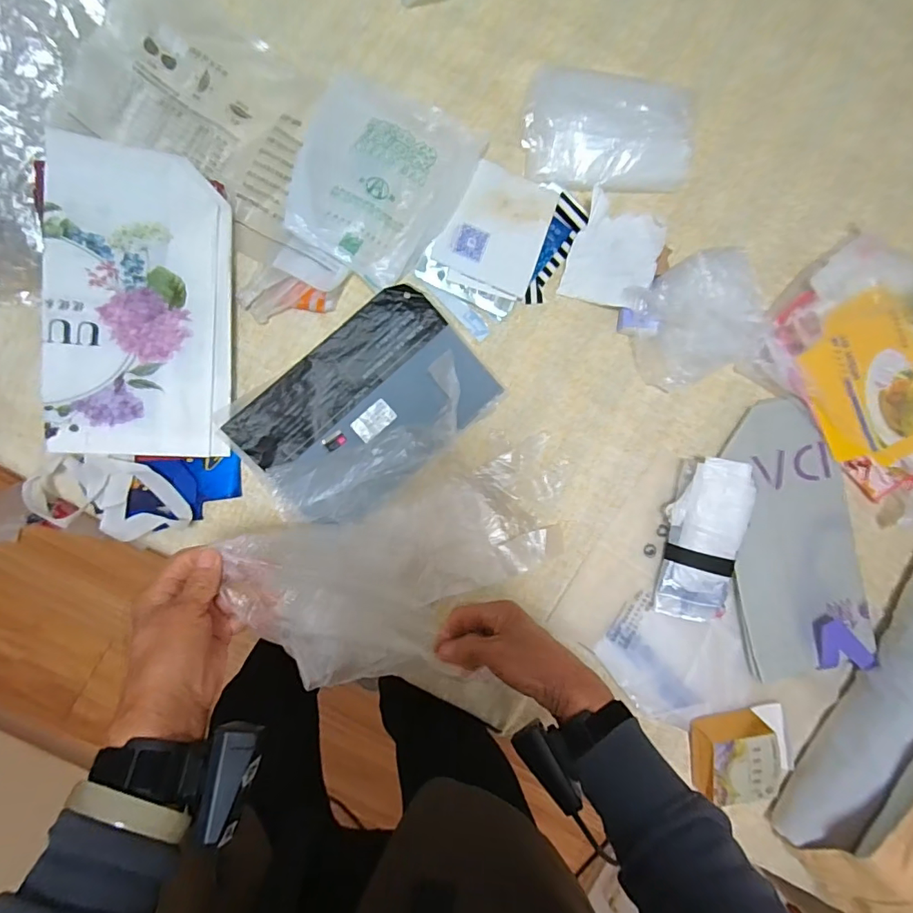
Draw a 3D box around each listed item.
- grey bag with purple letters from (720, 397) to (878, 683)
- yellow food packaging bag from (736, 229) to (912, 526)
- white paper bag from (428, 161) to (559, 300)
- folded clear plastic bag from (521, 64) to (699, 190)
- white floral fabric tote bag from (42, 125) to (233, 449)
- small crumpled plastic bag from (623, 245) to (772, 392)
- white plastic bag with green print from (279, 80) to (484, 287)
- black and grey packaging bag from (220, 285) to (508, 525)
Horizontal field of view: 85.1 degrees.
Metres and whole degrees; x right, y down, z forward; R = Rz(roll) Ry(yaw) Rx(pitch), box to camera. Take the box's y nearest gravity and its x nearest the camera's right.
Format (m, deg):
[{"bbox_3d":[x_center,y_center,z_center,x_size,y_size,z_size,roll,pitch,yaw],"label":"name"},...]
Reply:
[{"bbox_3d":[0.448,0.109,0.645,0.184,0.028,0.357,-10,95,-6],"label":"grey bag with purple letters"},{"bbox_3d":[0.557,-0.107,0.646,0.243,0.042,0.339,-44,97,-2],"label":"yellow food packaging bag"},{"bbox_3d":[0.048,-0.273,0.598,0.119,0.012,0.136,17,91,-7],"label":"white paper bag"},{"bbox_3d":[0.190,-0.396,0.599,0.212,0.014,0.132,2,93,-7],"label":"folded clear plastic bag"},{"bbox_3d":[-0.338,-0.166,0.538,0.175,0.017,0.326,2,92,-15],"label":"white floral fabric tote bag"},{"bbox_3d":[0.310,-0.177,0.641,0.185,0.029,0.150,-23,96,-5],"label":"small crumpled plastic bag"},{"bbox_3d":[-0.091,-0.320,0.563,0.185,0.033,0.210,29,90,-7],"label":"white plastic bag with green print"},{"bbox_3d":[-0.102,-0.057,0.587,0.276,0.030,0.179,-41,97,-3],"label":"black and grey packaging bag"}]

